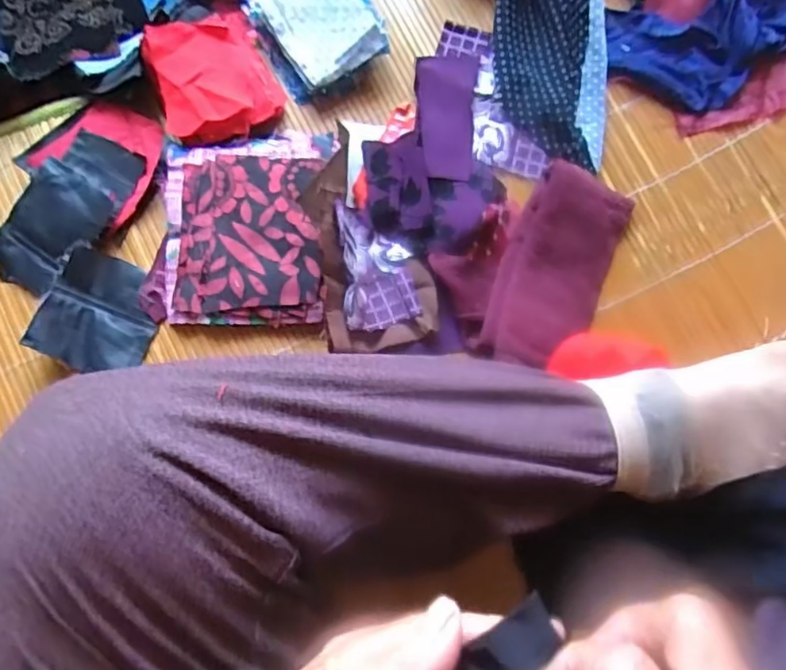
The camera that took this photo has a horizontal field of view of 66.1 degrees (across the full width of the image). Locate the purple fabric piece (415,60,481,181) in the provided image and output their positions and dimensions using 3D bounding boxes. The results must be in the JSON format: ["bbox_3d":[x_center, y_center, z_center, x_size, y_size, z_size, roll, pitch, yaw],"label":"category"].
[{"bbox_3d":[0.038,-0.157,0.426,0.043,0.007,0.096,2,74,-1],"label":"purple fabric piece"}]

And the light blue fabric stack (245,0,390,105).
[{"bbox_3d":[-0.056,-0.223,0.429,0.075,0.023,0.098,-26,77,-9],"label":"light blue fabric stack"}]

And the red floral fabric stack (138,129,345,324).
[{"bbox_3d":[-0.099,-0.073,0.396,0.112,0.018,0.129,3,74,1],"label":"red floral fabric stack"}]

